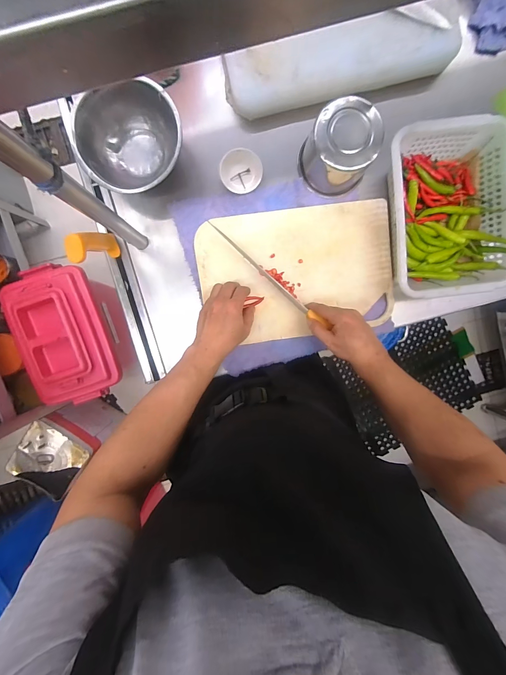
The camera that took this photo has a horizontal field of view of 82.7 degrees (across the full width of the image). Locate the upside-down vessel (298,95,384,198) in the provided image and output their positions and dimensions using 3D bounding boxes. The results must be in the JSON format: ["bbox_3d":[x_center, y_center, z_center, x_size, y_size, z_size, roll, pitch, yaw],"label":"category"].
[{"bbox_3d":[0.142,-0.305,0.469,0.109,0.083,0.108,0,95,-1],"label":"upside-down vessel"}]

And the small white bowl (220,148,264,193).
[{"bbox_3d":[-0.020,-0.291,0.505,0.071,0.025,0.063,-1,95,-1],"label":"small white bowl"}]

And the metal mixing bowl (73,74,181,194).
[{"bbox_3d":[-0.194,-0.312,0.476,0.161,0.070,0.144,-20,95,0],"label":"metal mixing bowl"}]

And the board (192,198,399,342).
[{"bbox_3d":[0.081,-0.116,0.529,0.345,0.022,0.226,-9,98,0],"label":"board"}]

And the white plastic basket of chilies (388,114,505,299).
[{"bbox_3d":[0.322,-0.206,0.491,0.191,0.080,0.260,-5,95,-1],"label":"white plastic basket of chilies"}]

